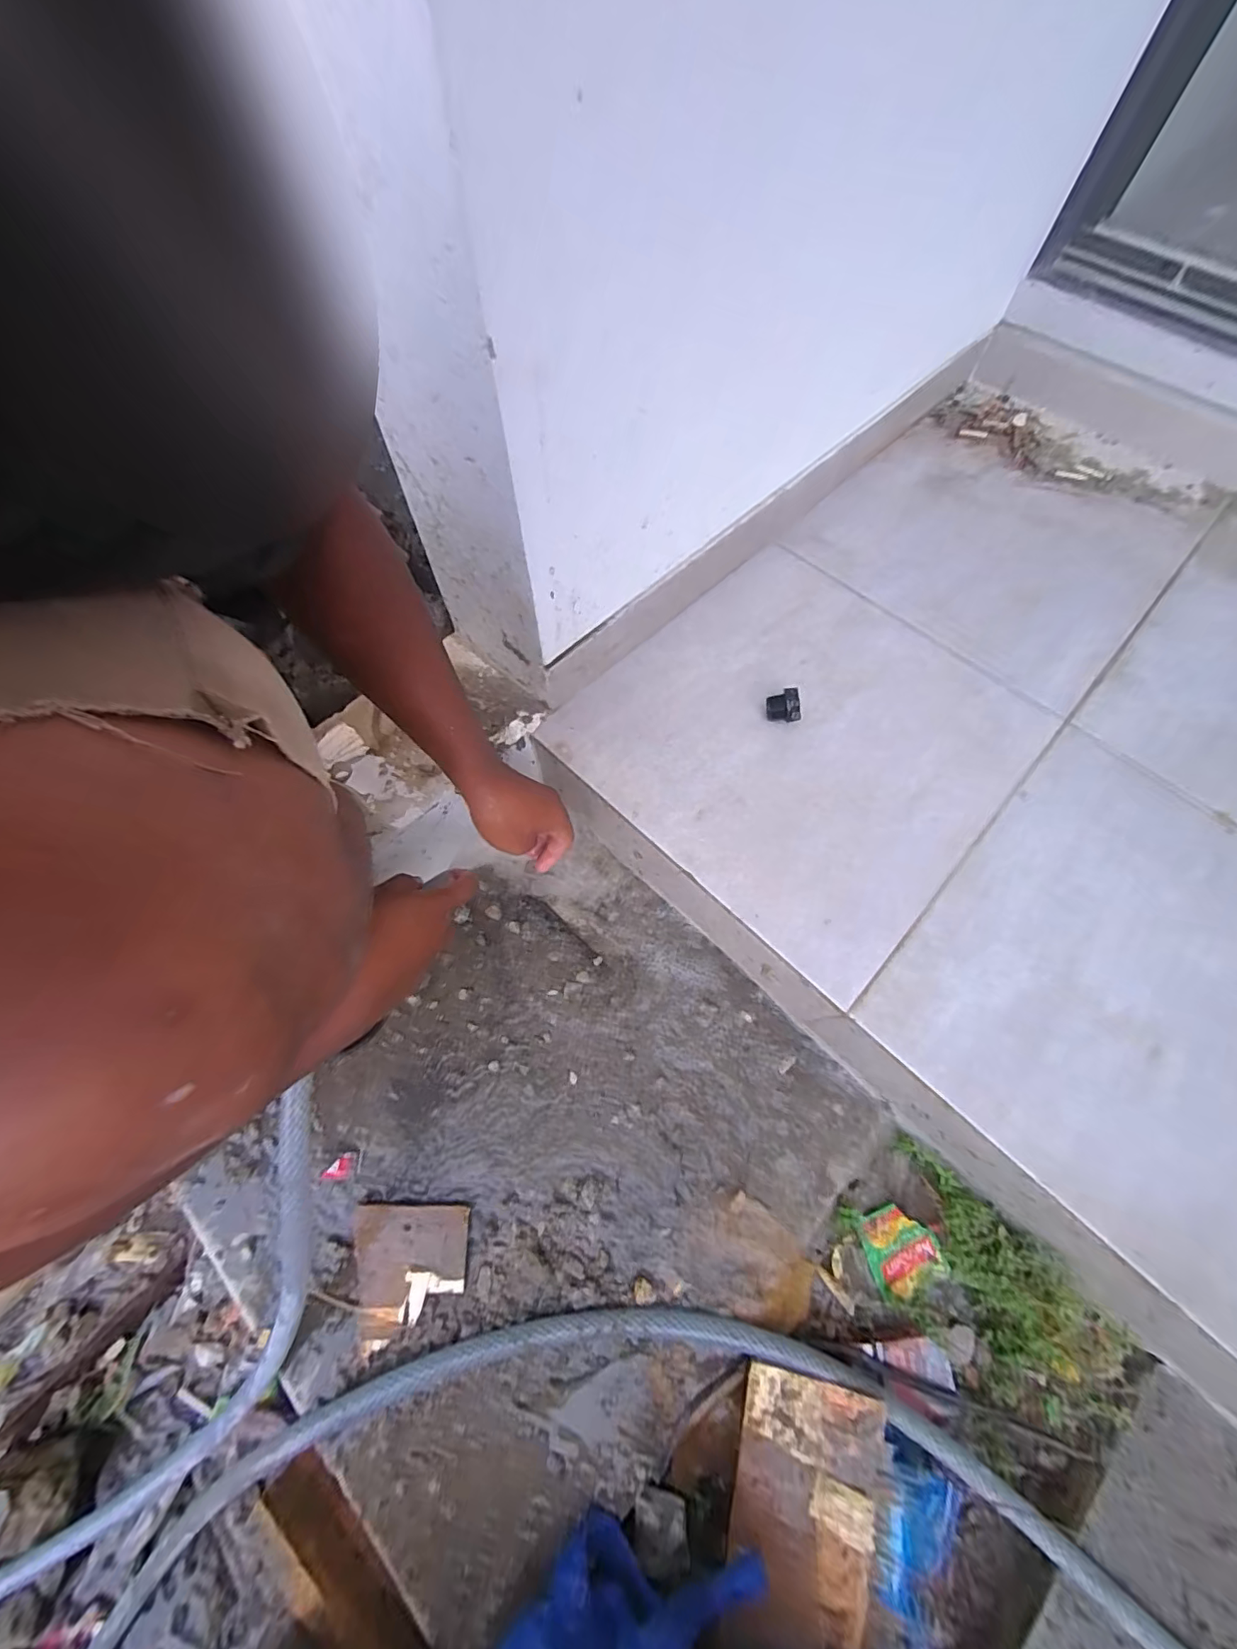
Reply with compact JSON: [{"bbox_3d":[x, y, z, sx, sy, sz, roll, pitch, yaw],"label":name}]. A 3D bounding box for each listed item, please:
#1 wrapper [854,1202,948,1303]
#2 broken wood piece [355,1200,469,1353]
[{"bbox_3d":[0.272,0.419,0.506,0.089,0.021,0.070,45,77,-9],"label":"wrapper"},{"bbox_3d":[-0.188,0.396,0.461,0.103,0.012,0.097,0,66,-1],"label":"broken wood piece"}]

